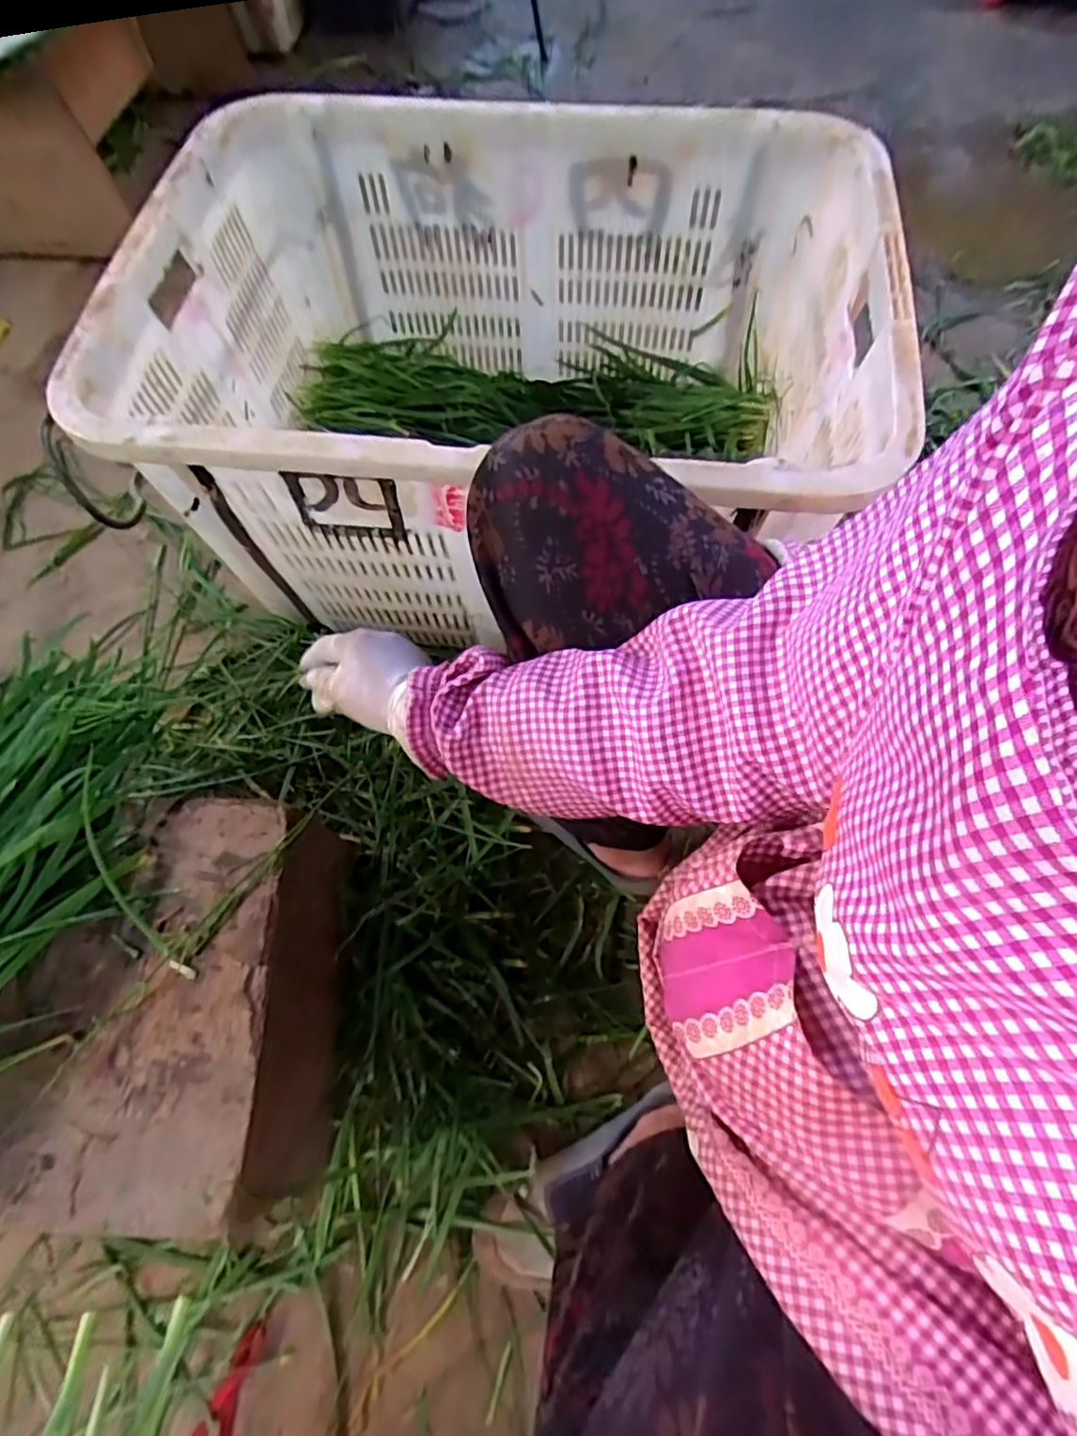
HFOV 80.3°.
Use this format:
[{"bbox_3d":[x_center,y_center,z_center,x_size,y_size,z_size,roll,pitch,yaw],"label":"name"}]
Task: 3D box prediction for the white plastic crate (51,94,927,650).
[{"bbox_3d":[-0.019,-0.343,0.681,0.664,0.308,0.509,1,68,3],"label":"white plastic crate"}]

